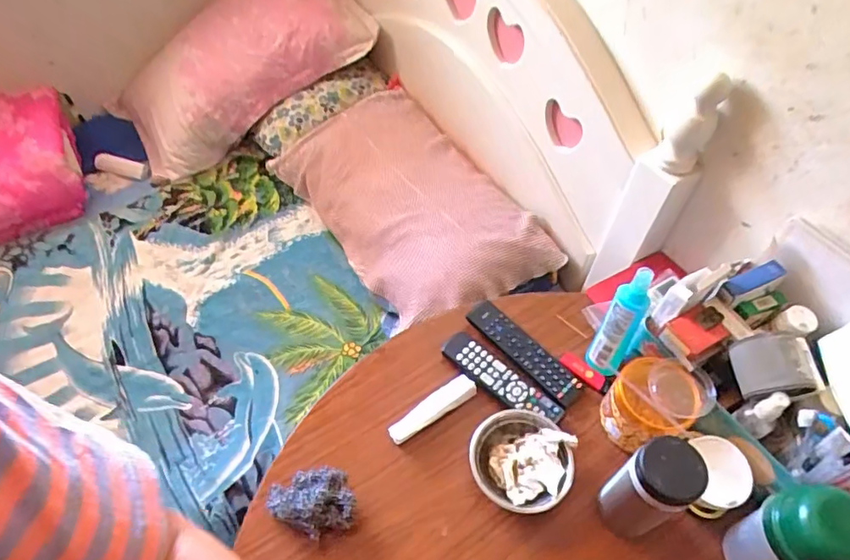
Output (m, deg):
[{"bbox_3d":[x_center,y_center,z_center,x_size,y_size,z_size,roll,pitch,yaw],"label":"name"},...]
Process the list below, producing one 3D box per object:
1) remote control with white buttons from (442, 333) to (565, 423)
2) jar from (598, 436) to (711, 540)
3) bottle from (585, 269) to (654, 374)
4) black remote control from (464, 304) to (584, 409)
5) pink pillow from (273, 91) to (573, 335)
[{"bbox_3d":[0.107,0.140,0.753,0.187,0.016,0.041,34,61,23],"label":"remote control with white buttons"},{"bbox_3d":[0.243,0.232,0.582,0.058,0.173,0.065,-24,57,-16],"label":"jar"},{"bbox_3d":[0.255,0.061,0.697,0.048,0.194,0.039,26,58,19],"label":"bottle"},{"bbox_3d":[0.142,0.101,0.776,0.050,0.022,0.196,-36,61,-23],"label":"black remote control"},{"bbox_3d":[-0.039,-0.180,1.157,0.322,0.188,0.627,-30,59,-20],"label":"pink pillow"}]

